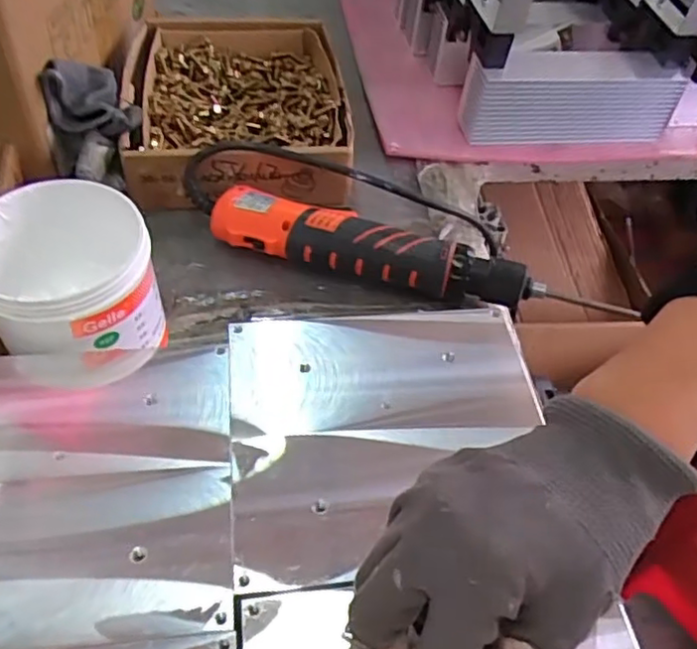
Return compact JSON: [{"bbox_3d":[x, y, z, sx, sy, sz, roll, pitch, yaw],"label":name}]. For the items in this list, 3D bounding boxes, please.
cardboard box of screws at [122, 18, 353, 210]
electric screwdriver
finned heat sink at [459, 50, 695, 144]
[{"bbox_3d":[-0.096,-0.195,0.577,0.176,0.055,0.235,-2,49,-7],"label":"cardboard box of screws"},{"bbox_3d":[0.043,-0.047,0.464,0.287,0.044,0.041,14,49,7],"label":"electric screwdriver"},{"bbox_3d":[0.199,-0.204,0.594,0.186,0.075,0.052,-3,49,-7],"label":"finned heat sink"}]

